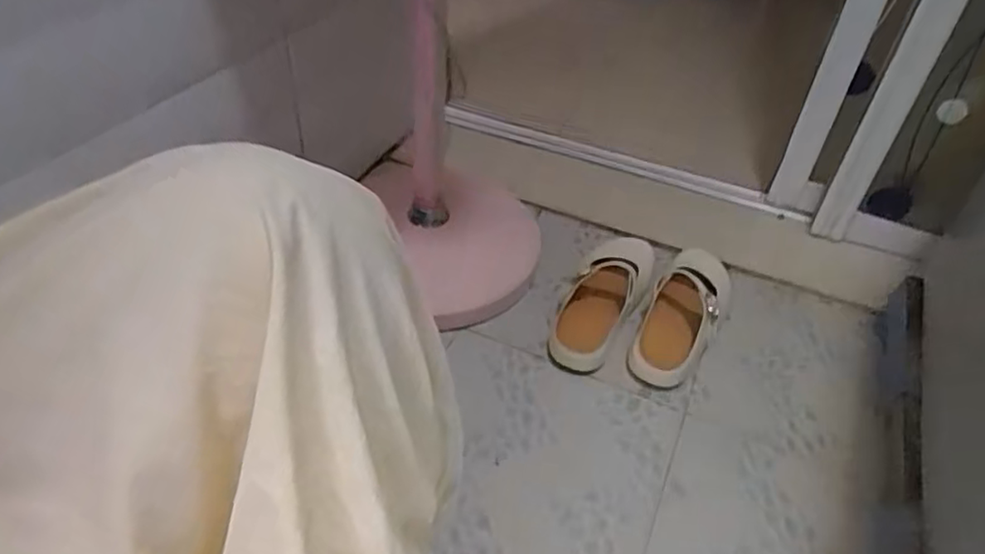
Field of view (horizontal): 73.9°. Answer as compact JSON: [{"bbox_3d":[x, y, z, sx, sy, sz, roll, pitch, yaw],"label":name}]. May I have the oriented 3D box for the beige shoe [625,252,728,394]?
[{"bbox_3d":[0.247,0.046,0.849,0.087,0.067,0.226,21,57,18],"label":"beige shoe"}]

